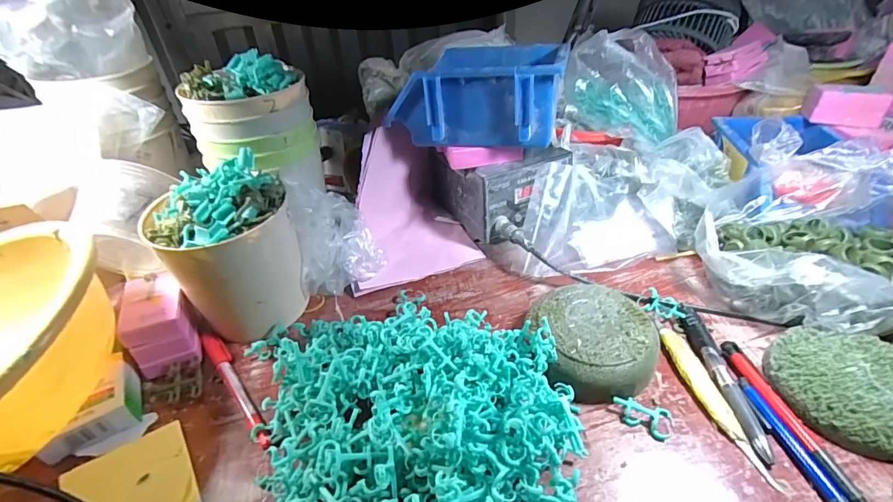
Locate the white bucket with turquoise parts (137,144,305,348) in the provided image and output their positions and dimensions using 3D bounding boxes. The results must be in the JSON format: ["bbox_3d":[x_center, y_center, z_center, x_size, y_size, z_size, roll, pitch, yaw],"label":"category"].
[{"bbox_3d":[-0.186,0.002,0.385,0.108,0.137,0.092,-26,44,-25],"label":"white bucket with turquoise parts"}]

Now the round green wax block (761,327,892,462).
[{"bbox_3d":[0.305,0.097,0.326,0.106,0.019,0.104,-2,39,2],"label":"round green wax block"}]

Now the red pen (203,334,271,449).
[{"bbox_3d":[-0.171,0.109,0.358,0.015,0.009,0.139,-31,46,-30],"label":"red pen"}]

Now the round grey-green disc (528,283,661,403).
[{"bbox_3d":[0.121,0.072,0.362,0.091,0.028,0.096,-2,39,2],"label":"round grey-green disc"}]

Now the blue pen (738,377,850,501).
[{"bbox_3d":[0.240,0.142,0.287,0.013,0.008,0.135,-10,39,-7],"label":"blue pen"}]

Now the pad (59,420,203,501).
[{"bbox_3d":[-0.215,0.161,0.295,0.075,0.011,0.074,-27,44,-27],"label":"pad"}]

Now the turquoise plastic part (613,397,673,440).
[{"bbox_3d":[0.145,0.120,0.323,0.041,0.011,0.023,17,43,24],"label":"turquoise plastic part"}]

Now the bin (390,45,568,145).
[{"bbox_3d":[0.035,-0.171,0.466,0.155,0.077,0.121,7,40,13],"label":"bin"}]

